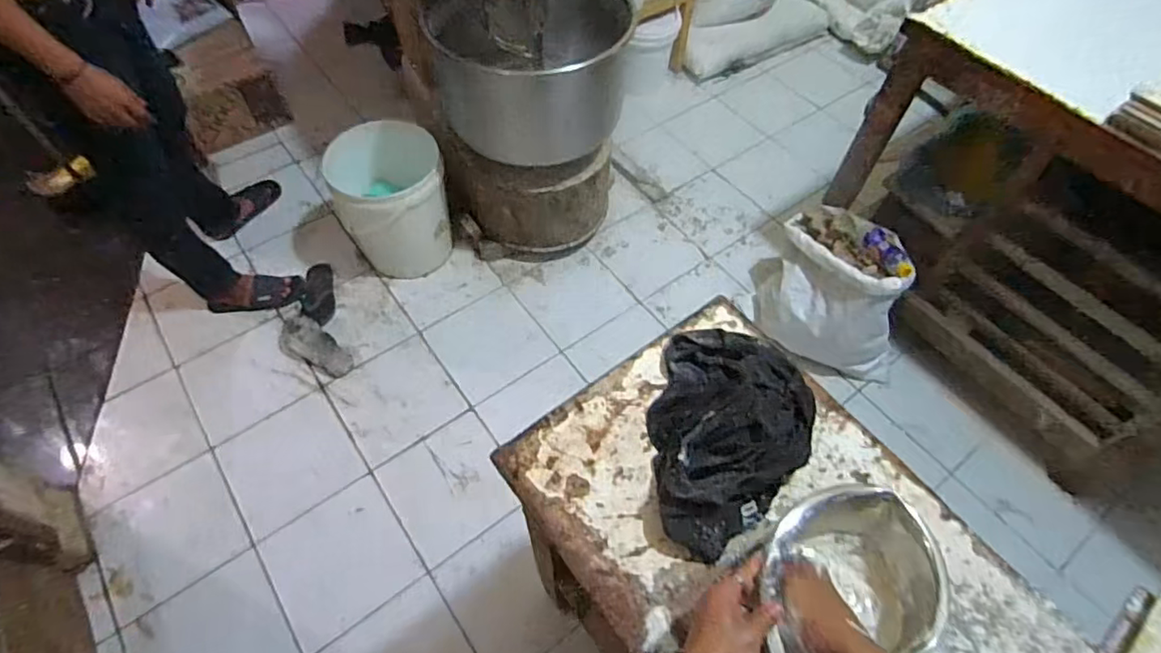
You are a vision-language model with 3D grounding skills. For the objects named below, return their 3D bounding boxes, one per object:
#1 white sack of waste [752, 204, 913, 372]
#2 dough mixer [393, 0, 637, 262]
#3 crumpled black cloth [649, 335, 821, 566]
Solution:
[{"bbox_3d":[0.678,-0.097,1.586,0.292,0.345,0.397,-9,58,-7],"label":"white sack of waste"},{"bbox_3d":[-0.209,-0.773,1.570,0.474,1.000,0.716,-18,59,-12],"label":"dough mixer"},{"bbox_3d":[0.175,0.123,0.681,0.186,0.075,0.273,15,58,8],"label":"crumpled black cloth"}]

